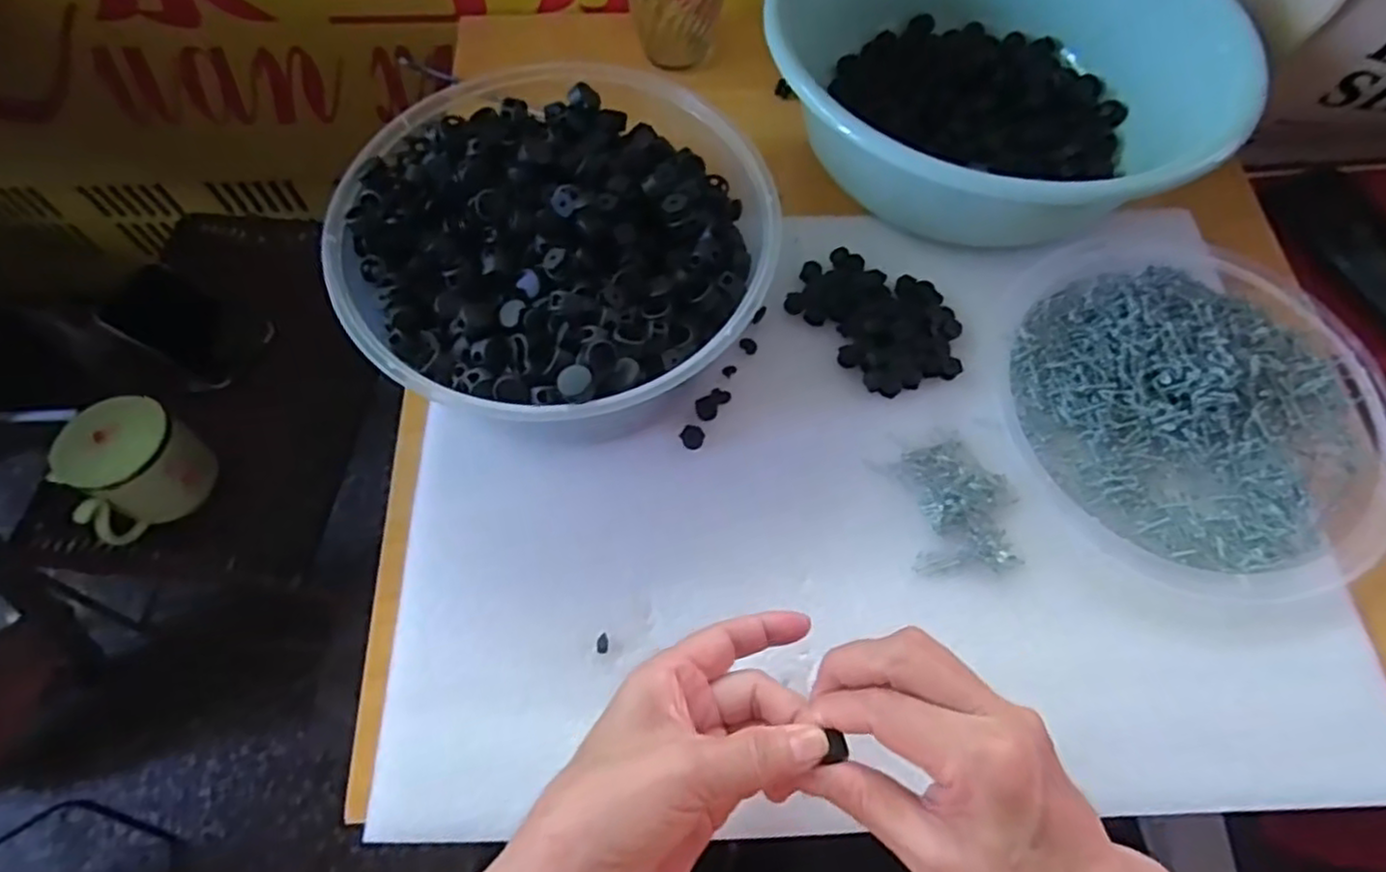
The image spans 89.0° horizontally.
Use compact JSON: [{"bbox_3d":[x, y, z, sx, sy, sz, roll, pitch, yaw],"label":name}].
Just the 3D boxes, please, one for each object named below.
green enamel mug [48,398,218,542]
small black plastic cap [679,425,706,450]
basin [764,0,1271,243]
[{"bbox_3d":[-0.467,0.025,0.595,0.093,0.079,0.078,-35,71,-16],"label":"green enamel mug"},{"bbox_3d":[0.000,0.000,0.440,0.014,0.006,0.016,29,70,10],"label":"small black plastic cap"},{"bbox_3d":[0.202,-0.257,0.509,0.296,0.101,0.260,-18,68,-9],"label":"basin"}]

